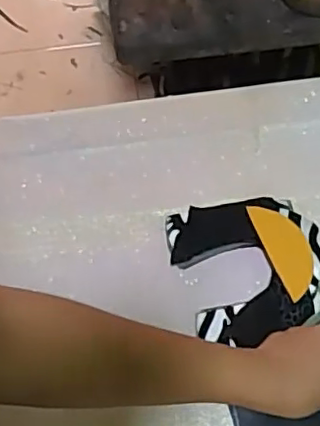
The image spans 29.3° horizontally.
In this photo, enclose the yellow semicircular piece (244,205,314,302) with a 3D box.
[{"bbox_3d":[0.123,0.032,0.591,0.040,0.004,0.100,-23,61,-1],"label":"yellow semicircular piece"}]

